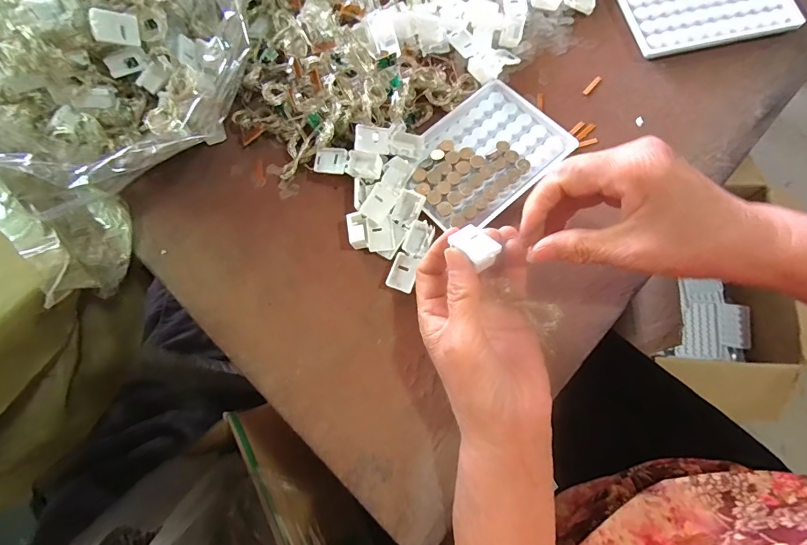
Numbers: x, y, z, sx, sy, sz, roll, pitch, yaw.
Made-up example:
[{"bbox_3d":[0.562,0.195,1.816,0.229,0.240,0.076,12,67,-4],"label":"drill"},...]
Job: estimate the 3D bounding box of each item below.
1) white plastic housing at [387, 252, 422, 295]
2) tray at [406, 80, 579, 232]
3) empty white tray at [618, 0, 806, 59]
[{"bbox_3d":[0.000,0.001,0.311,0.019,0.009,0.028,16,74,10],"label":"white plastic housing"},{"bbox_3d":[0.062,-0.096,0.334,0.127,0.011,0.092,-40,73,-8],"label":"tray"},{"bbox_3d":[0.258,-0.238,0.363,0.127,0.007,0.096,-11,72,3],"label":"empty white tray"}]

